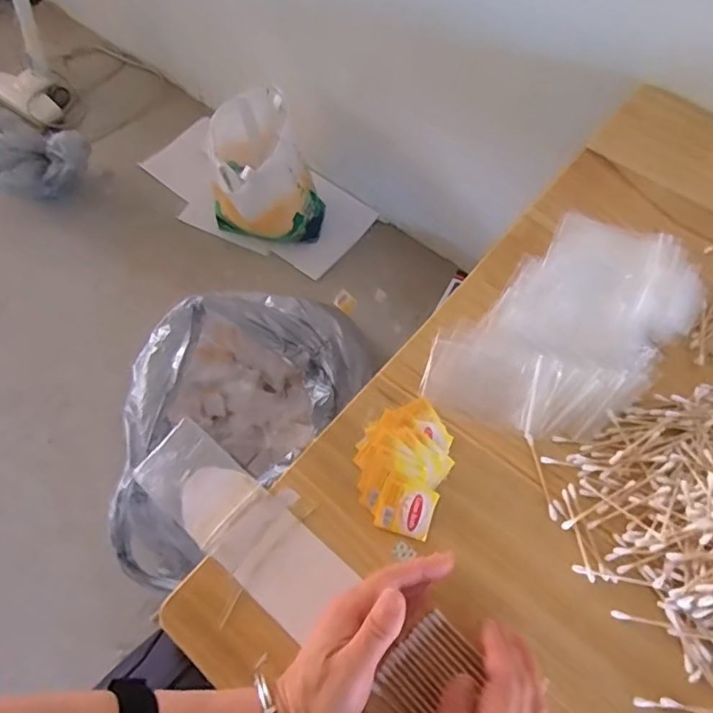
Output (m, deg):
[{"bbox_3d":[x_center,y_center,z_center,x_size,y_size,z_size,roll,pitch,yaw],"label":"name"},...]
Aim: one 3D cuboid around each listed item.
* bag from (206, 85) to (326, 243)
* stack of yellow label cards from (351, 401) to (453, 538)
[{"bbox_3d":[-0.254,-0.472,1.491,0.248,0.338,0.297,-28,66,-15],"label":"bag"},{"bbox_3d":[0.041,0.090,0.480,0.080,0.022,0.114,21,66,11],"label":"stack of yellow label cards"}]

